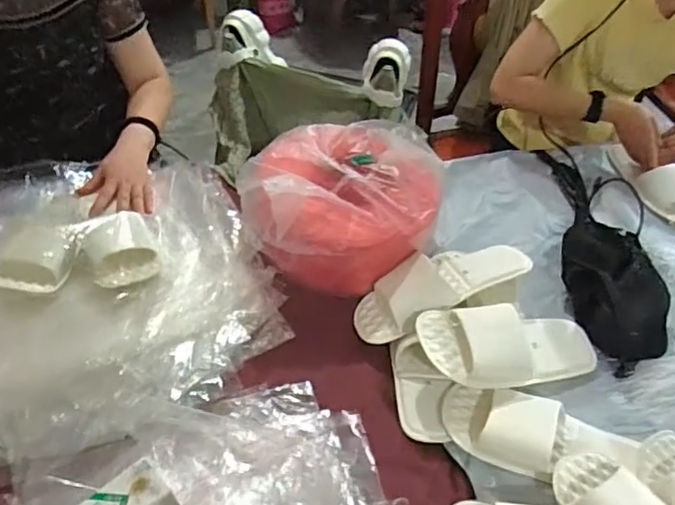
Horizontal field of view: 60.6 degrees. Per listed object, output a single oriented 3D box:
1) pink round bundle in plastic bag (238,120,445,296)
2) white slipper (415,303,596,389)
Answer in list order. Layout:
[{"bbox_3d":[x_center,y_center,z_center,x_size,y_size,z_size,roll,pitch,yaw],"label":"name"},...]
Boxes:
[{"bbox_3d":[0.014,-0.087,0.888,0.267,0.131,0.299,27,51,18],"label":"pink round bundle in plastic bag"},{"bbox_3d":[0.240,0.123,0.786,0.266,0.058,0.117,8,47,-23],"label":"white slipper"}]

